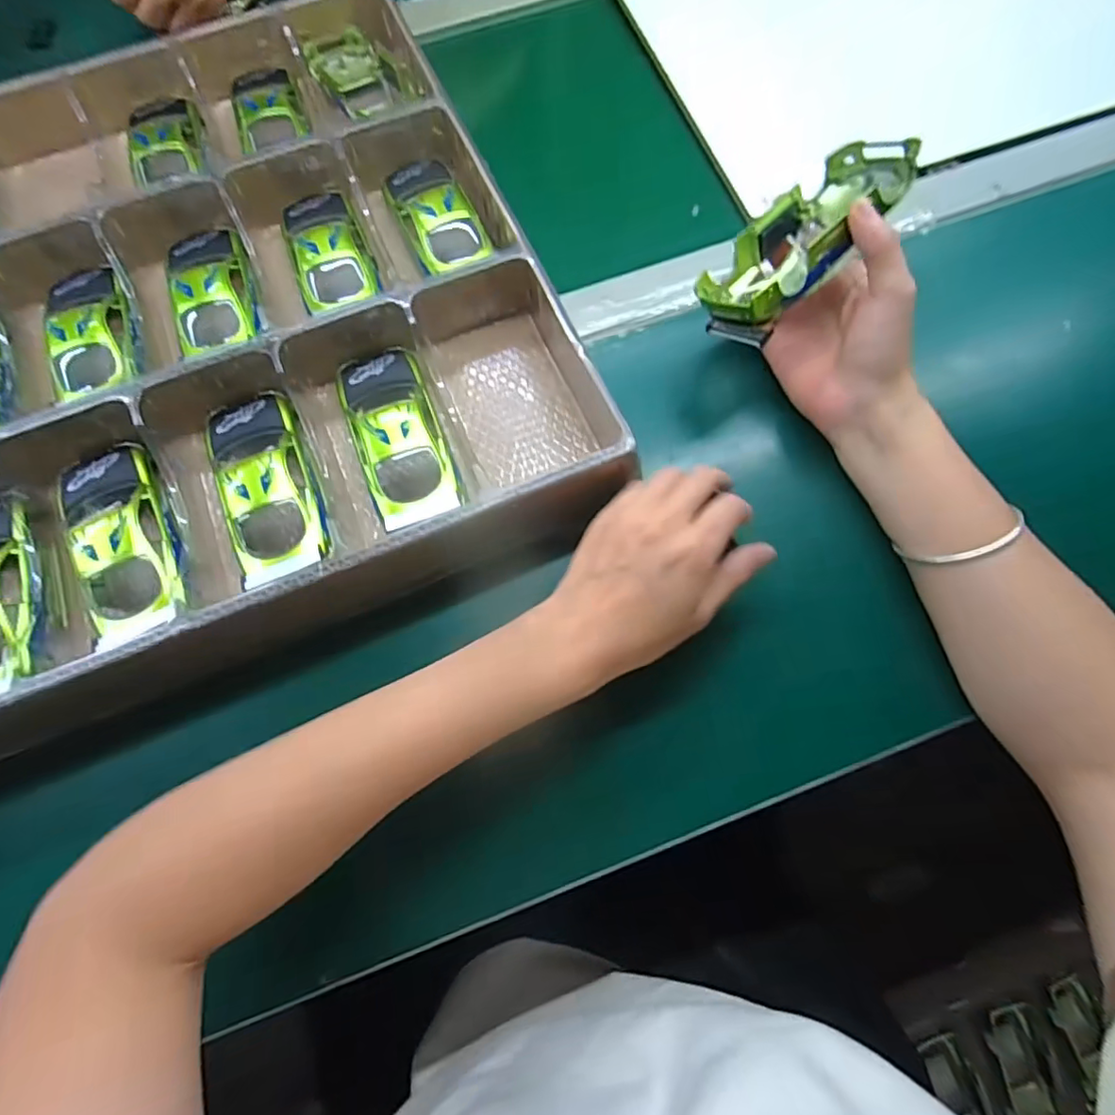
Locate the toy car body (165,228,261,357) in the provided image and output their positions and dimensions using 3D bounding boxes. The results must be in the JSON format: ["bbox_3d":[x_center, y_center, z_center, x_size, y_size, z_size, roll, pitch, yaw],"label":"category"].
[{"bbox_3d":[-0.225,-0.178,0.365,0.050,0.026,0.094,-21,73,-5],"label":"toy car body"}]

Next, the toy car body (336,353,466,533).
[{"bbox_3d":[-0.094,-0.072,0.331,0.050,0.036,0.127,-22,73,-5],"label":"toy car body"}]

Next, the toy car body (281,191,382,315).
[{"bbox_3d":[-0.152,-0.206,0.373,0.049,0.027,0.100,-21,73,-5],"label":"toy car body"}]

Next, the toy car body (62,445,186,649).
[{"bbox_3d":[-0.240,-0.013,0.304,0.049,0.022,0.117,-25,74,-6],"label":"toy car body"}]

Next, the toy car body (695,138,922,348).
[{"bbox_3d":[0.144,-0.179,0.317,0.138,0.042,0.059,-45,34,-1],"label":"toy car body"}]

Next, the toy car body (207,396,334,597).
[{"bbox_3d":[-0.166,-0.040,0.322,0.049,0.032,0.119,-23,74,-6],"label":"toy car body"}]

